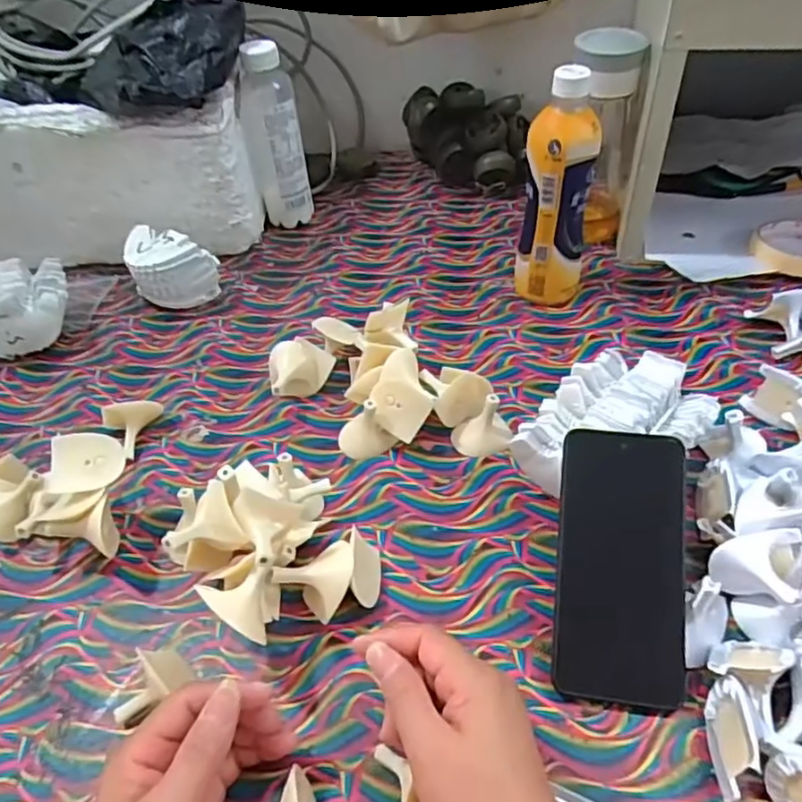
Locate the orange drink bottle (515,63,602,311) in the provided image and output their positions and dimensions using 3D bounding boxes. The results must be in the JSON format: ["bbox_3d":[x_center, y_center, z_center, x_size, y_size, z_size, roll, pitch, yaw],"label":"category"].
[{"bbox_3d":[0.145,-0.187,0.598,0.053,0.215,0.061,-27,50,-20],"label":"orange drink bottle"}]

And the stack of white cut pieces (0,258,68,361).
[{"bbox_3d":[-0.393,-0.092,0.653,0.105,0.068,0.087,-16,47,-10],"label":"stack of white cut pieces"}]

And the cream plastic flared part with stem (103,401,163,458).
[{"bbox_3d":[-0.235,0.017,0.550,0.026,0.036,0.053,7,47,12],"label":"cream plastic flared part with stem"}]

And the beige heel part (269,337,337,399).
[{"bbox_3d":[-0.089,-0.025,0.575,0.063,0.041,0.052,-19,48,-13],"label":"beige heel part"}]

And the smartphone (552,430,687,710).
[{"bbox_3d":[0.140,0.101,0.404,0.077,0.006,0.165,4,75,9],"label":"smartphone"}]

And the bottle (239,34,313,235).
[{"bbox_3d":[-0.142,-0.295,0.732,0.058,0.201,0.052,-12,46,-6],"label":"bottle"}]

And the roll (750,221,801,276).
[{"bbox_3d":[0.423,-0.162,0.672,0.097,0.018,0.097,-3,46,3],"label":"roll"}]

